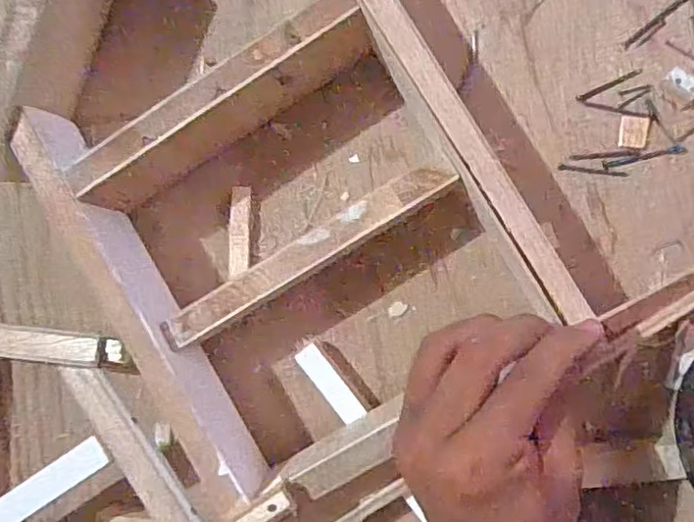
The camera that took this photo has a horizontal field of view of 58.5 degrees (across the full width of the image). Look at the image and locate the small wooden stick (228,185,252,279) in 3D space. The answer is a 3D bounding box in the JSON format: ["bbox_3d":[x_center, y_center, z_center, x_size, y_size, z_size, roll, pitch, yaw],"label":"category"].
[{"bbox_3d":[-0.065,-0.017,0.379,0.013,0.007,0.054,2,94,7],"label":"small wooden stick"}]

